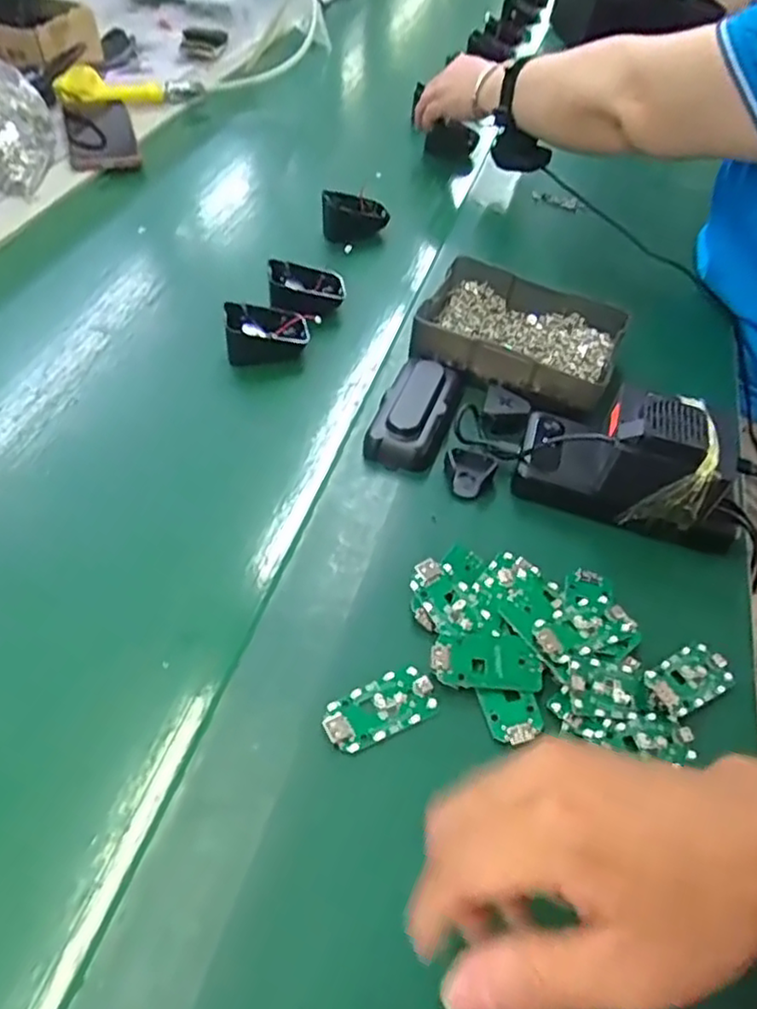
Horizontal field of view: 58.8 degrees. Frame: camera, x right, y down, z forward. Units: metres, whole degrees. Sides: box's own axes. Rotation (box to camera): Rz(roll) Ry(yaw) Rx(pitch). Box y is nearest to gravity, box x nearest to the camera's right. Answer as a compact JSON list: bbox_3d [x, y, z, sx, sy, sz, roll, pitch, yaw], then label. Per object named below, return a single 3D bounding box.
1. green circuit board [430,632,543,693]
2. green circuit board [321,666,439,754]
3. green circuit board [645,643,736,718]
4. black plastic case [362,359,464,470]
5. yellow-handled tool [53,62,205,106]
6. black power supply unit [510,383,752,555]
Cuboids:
[{"bbox_3d":[0.062,0.088,0.383,0.062,0.005,0.032,6,55,-3],"label":"green circuit board"},{"bbox_3d":[0.001,0.111,0.367,0.063,0.005,0.034,-22,55,-20],"label":"green circuit board"},{"bbox_3d":[0.184,0.102,0.394,0.060,0.012,0.031,-23,55,-21],"label":"green circuit board"},{"bbox_3d":[0.030,-0.077,0.507,0.052,0.028,0.109,16,51,10],"label":"black plastic case"},{"bbox_3d":[-0.320,-0.541,0.863,0.180,0.032,0.036,-7,51,-9],"label":"yellow-handled tool"},{"bbox_3d":[0.176,-0.037,0.453,0.147,0.074,0.067,18,52,12],"label":"black power supply unit"}]

